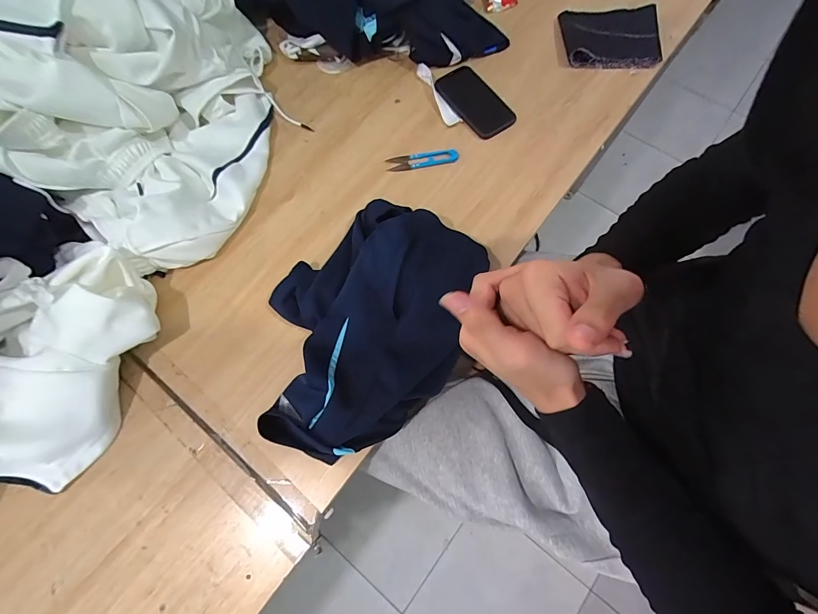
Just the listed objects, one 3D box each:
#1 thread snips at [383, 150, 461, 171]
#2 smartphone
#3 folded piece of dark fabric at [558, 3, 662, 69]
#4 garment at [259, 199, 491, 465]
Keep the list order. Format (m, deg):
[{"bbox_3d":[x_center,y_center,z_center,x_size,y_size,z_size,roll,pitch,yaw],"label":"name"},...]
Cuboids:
[{"bbox_3d":[0.023,-0.244,0.588,0.116,0.005,0.029,-8,72,-1],"label":"thread snips"},{"bbox_3d":[0.116,-0.360,0.620,0.087,0.009,0.150,-33,74,-8],"label":"smartphone"},{"bbox_3d":[0.365,-0.495,0.647,0.165,0.022,0.135,5,72,4],"label":"folded piece of dark fabric"},{"bbox_3d":[-0.062,0.020,0.472,0.250,0.076,0.336,20,74,8],"label":"garment"}]

